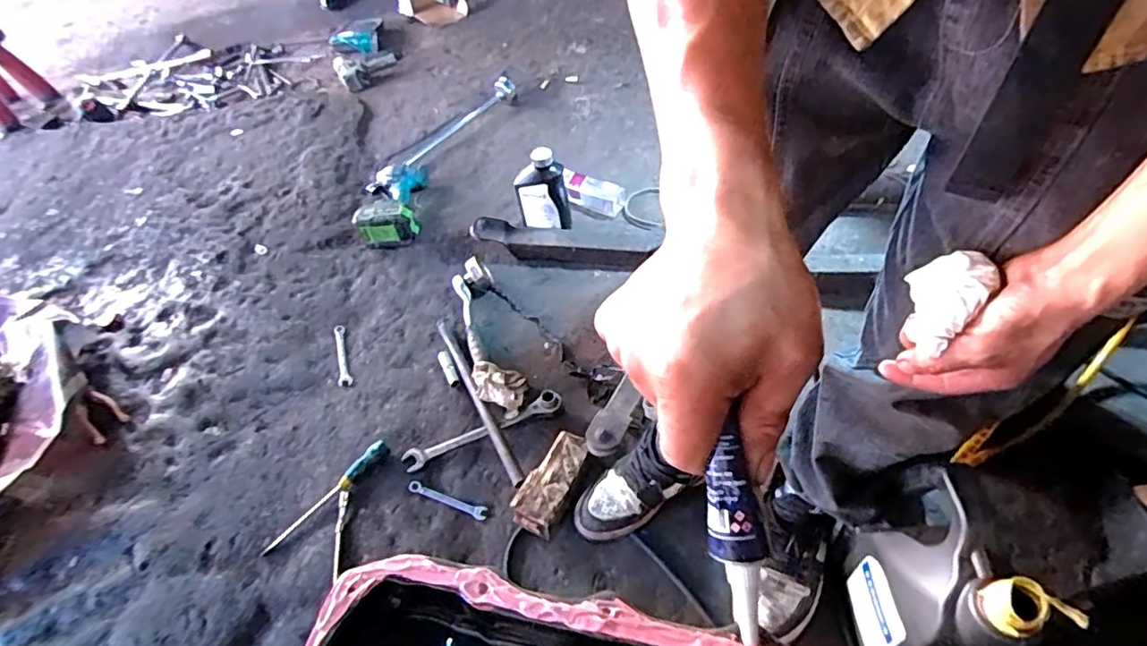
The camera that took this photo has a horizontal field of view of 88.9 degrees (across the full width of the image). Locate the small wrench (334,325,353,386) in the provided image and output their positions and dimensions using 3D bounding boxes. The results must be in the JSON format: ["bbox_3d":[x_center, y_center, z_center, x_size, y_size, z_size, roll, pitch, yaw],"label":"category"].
[{"bbox_3d":[-0.465,0.060,1.171,0.024,0.006,0.162,-18,50,-12],"label":"small wrench"}]

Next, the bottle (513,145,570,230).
[{"bbox_3d":[-0.070,-0.279,1.239,0.106,0.184,0.054,-8,50,1],"label":"bottle"}]

